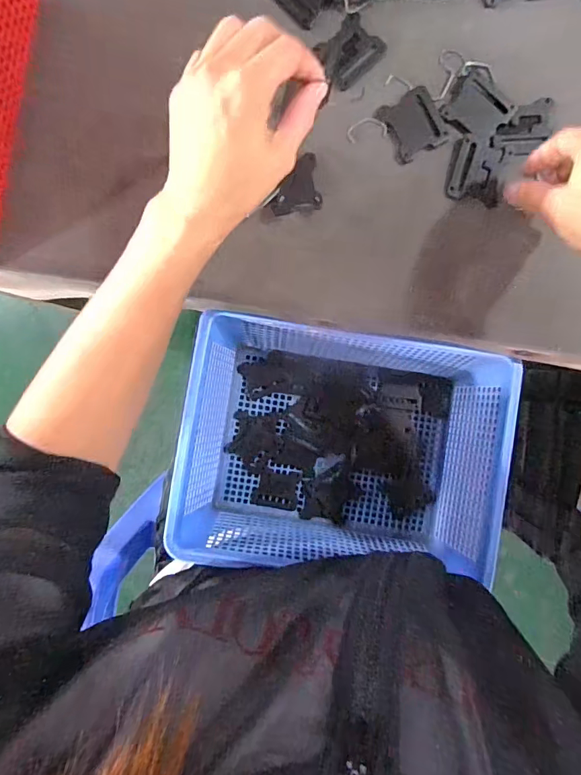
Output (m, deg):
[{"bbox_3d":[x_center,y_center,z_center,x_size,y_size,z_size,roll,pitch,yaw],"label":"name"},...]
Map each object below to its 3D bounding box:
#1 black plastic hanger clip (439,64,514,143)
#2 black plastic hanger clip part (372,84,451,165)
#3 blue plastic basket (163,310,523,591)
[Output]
[{"bbox_3d":[0.151,-0.231,0.365,0.046,0.004,0.054,-42,91,3],"label":"black plastic hanger clip"},{"bbox_3d":[0.102,-0.217,0.369,0.046,0.004,0.050,-27,91,3],"label":"black plastic hanger clip part"},{"bbox_3d":[0.050,0.061,0.459,0.297,0.106,0.217,9,93,1],"label":"blue plastic basket"}]

